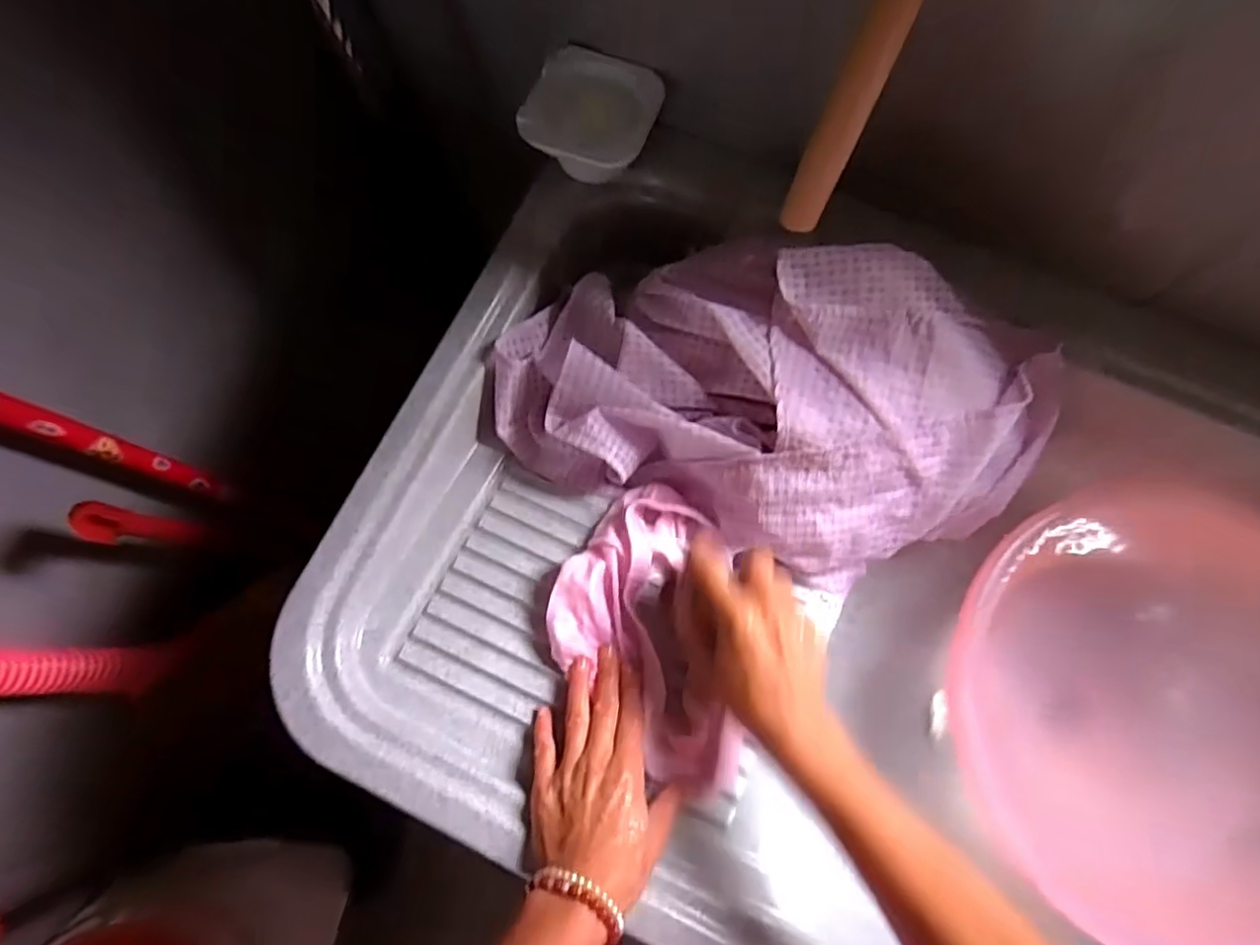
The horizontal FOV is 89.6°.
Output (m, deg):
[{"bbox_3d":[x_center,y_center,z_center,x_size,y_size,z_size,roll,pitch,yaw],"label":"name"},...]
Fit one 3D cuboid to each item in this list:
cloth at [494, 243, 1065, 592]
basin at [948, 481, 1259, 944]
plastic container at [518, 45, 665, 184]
[{"bbox_3d":[0.107,-0.064,0.482,0.398,0.119,0.200,22,78,7],"label":"cloth"},{"bbox_3d":[0.418,0.187,0.499,0.287,0.137,0.349,-35,78,-7],"label":"basin"},{"bbox_3d":[-0.030,-0.277,0.507,0.095,0.054,0.087,23,78,7],"label":"plastic container"}]

